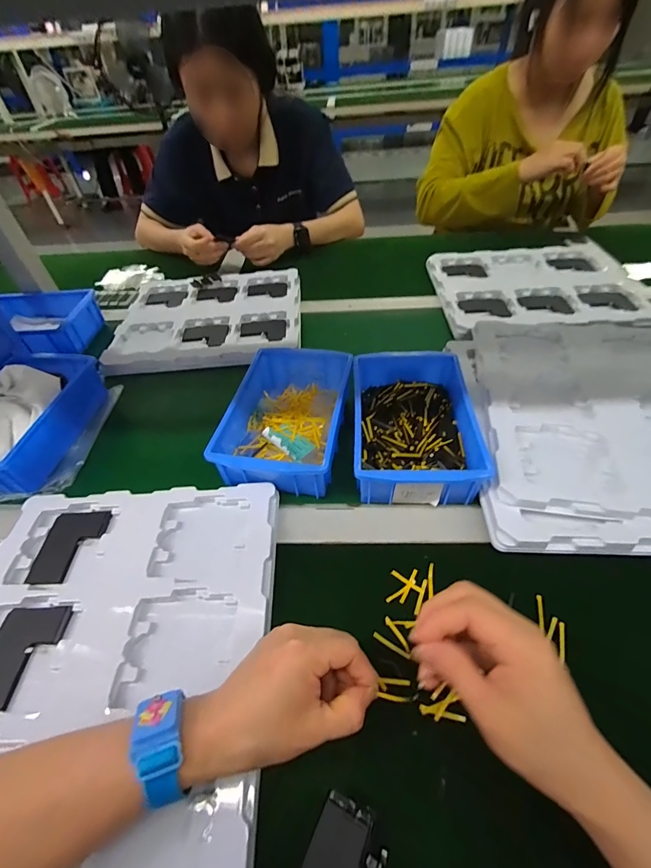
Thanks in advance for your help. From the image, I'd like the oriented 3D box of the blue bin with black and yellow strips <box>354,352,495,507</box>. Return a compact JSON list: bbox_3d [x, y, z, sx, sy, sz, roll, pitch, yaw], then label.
[{"bbox_3d":[0.103,-0.017,0.446,0.131,0.055,0.200,-2,47,6],"label":"blue bin with black and yellow strips"}]

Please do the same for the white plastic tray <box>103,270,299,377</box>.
[{"bbox_3d":[-0.210,-0.222,0.693,0.321,0.033,0.297,-3,48,2],"label":"white plastic tray"}]

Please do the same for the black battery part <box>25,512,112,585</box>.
[{"bbox_3d":[-0.264,0.117,0.390,0.062,0.008,0.077,-3,48,2],"label":"black battery part"}]

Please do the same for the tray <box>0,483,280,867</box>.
[{"bbox_3d":[-0.189,0.179,0.310,0.282,0.033,0.321,-3,48,2],"label":"tray"}]

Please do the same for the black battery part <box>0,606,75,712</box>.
[{"bbox_3d":[-0.261,0.188,0.320,0.061,0.004,0.077,-2,48,3],"label":"black battery part"}]

